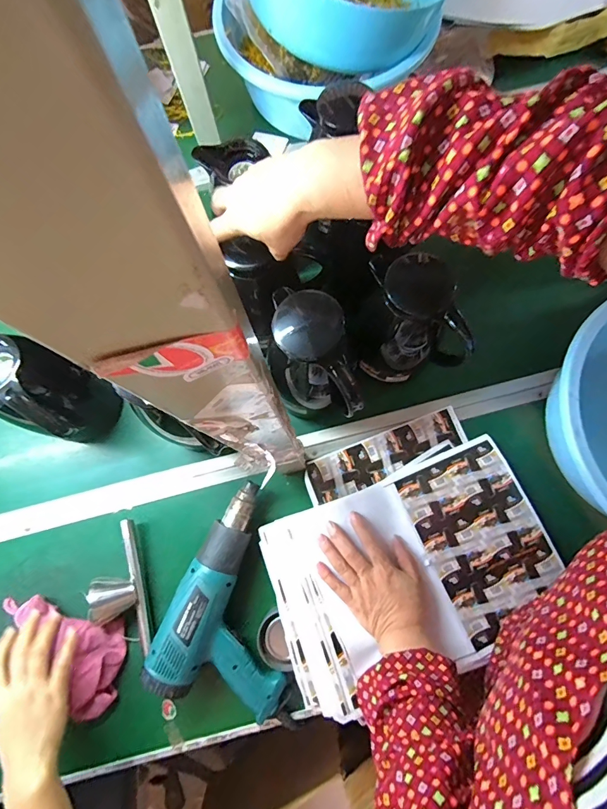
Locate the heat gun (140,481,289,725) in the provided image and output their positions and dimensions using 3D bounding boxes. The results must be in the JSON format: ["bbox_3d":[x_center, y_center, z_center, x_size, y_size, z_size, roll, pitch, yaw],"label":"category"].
[{"bbox_3d":[-0.077,0.264,0.536,0.173,0.072,0.270,21,77,7],"label":"heat gun"}]

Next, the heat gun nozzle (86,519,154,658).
[{"bbox_3d":[-0.259,0.259,0.554,0.064,0.058,0.175,-15,75,-2],"label":"heat gun nozzle"}]

